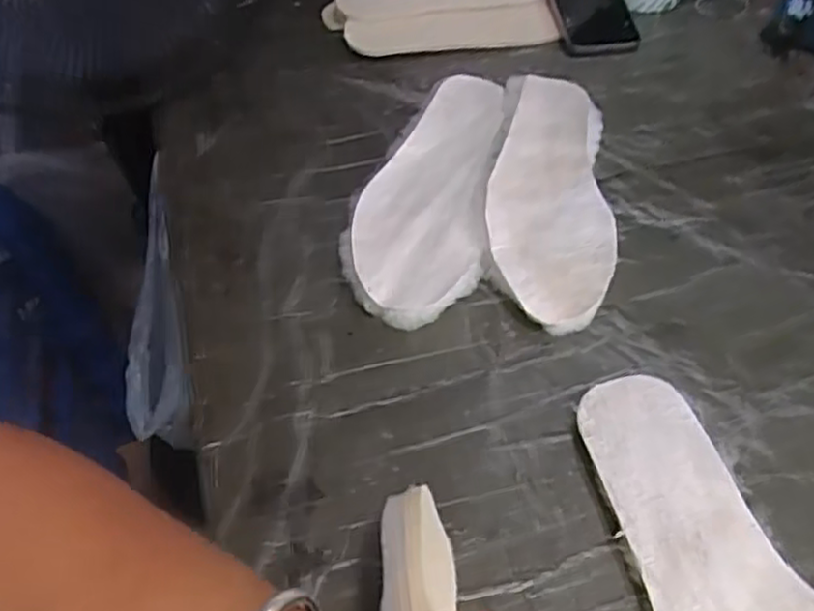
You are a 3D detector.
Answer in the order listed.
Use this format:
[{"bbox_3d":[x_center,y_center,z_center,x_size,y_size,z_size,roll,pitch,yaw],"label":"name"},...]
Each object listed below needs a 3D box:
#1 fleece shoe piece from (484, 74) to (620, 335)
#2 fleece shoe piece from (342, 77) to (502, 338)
[{"bbox_3d":[0.111,-0.092,0.572,0.091,0.021,0.270,3,49,6],"label":"fleece shoe piece"},{"bbox_3d":[0.016,-0.098,0.579,0.103,0.018,0.275,4,50,7],"label":"fleece shoe piece"}]

